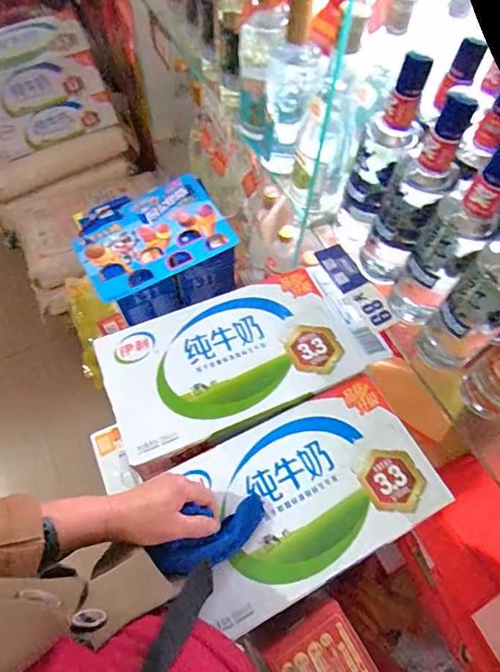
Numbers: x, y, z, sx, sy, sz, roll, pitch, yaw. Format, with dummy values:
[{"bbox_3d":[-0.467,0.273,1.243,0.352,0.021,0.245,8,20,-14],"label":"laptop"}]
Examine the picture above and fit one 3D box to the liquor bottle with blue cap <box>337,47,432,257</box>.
[{"bbox_3d":[0.154,-0.208,0.559,0.063,0.247,0.057,16,62,7],"label":"liquor bottle with blue cap"}]

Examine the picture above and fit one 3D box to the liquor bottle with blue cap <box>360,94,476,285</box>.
[{"bbox_3d":[0.188,-0.157,0.532,0.066,0.246,0.058,25,64,11],"label":"liquor bottle with blue cap"}]

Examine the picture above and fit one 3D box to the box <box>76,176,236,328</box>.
[{"bbox_3d":[-0.213,-0.196,1.002,0.310,0.138,0.228,-27,66,-16],"label":"box"}]

